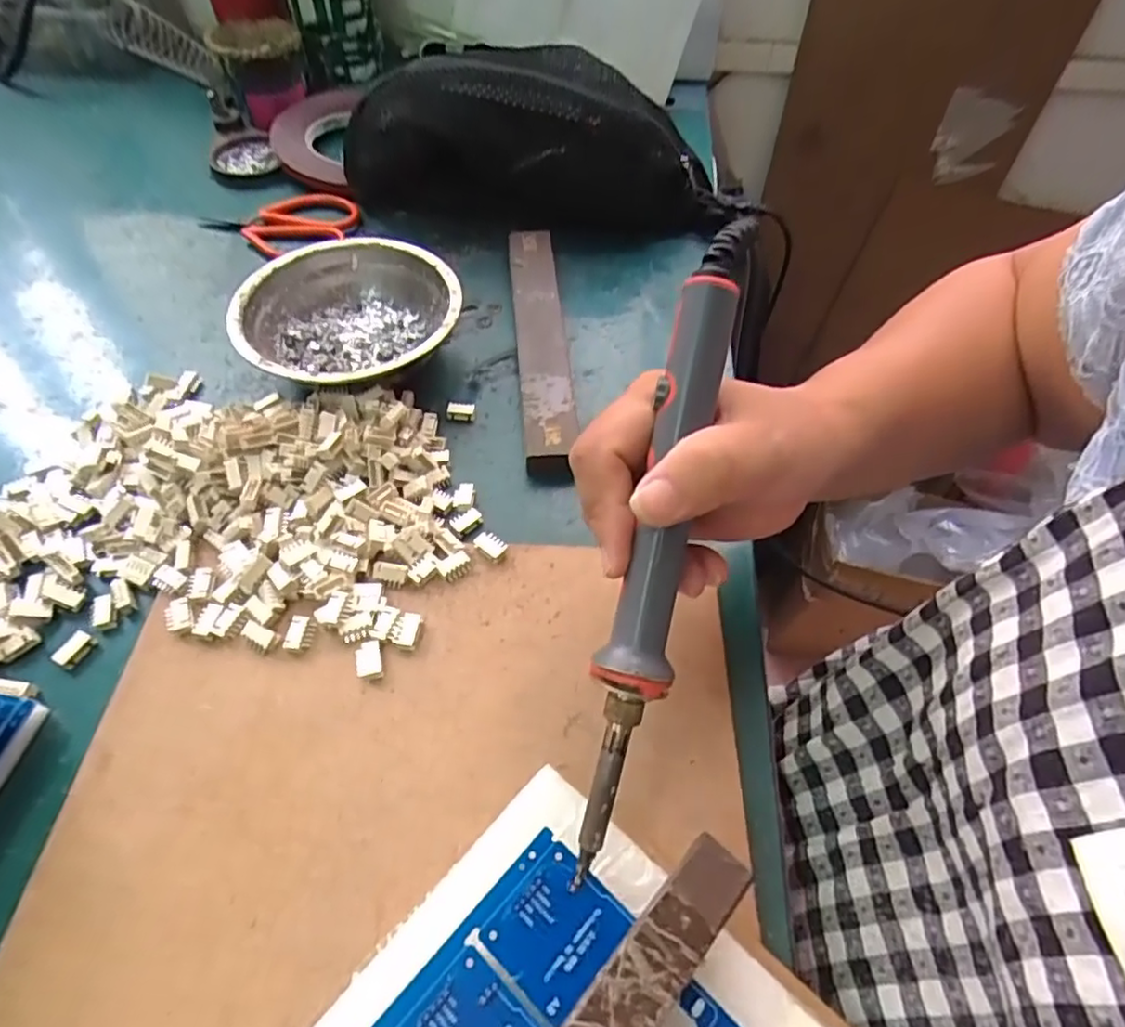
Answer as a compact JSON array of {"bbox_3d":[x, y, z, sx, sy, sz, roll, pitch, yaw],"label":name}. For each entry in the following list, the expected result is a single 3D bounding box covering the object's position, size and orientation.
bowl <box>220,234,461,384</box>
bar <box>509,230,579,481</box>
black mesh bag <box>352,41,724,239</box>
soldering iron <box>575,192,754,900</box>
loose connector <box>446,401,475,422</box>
[{"bbox_3d":[-0.129,-0.115,0.397,0.127,0.042,0.127,1,55,-2],"label":"bowl"},{"bbox_3d":[-0.014,-0.109,0.410,0.030,0.021,0.209,-3,55,-5],"label":"bar"},{"bbox_3d":[-0.022,-0.265,0.471,0.281,0.105,0.054,6,55,2],"label":"black mesh bag"},{"bbox_3d":[0.033,0.008,0.215,0.020,0.021,0.226,12,90,6],"label":"soldering iron"},{"bbox_3d":[-0.060,-0.060,0.377,0.017,0.008,0.008,4,54,0],"label":"loose connector"}]

